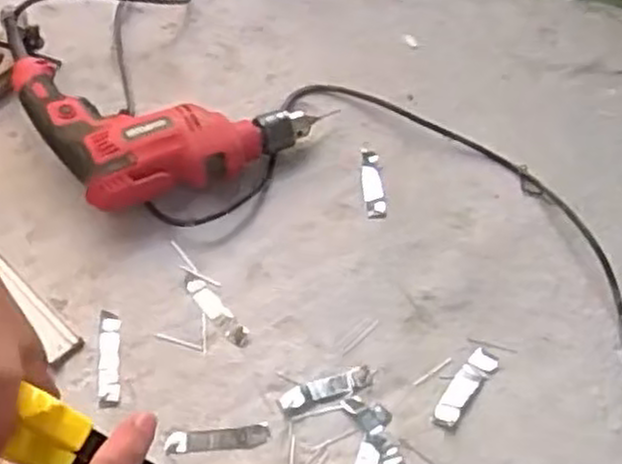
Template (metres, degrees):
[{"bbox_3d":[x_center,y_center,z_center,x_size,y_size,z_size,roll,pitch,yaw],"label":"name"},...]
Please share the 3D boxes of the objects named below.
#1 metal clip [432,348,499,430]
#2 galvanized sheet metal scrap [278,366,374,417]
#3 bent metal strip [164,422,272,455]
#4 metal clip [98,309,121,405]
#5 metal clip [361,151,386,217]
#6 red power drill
[{"bbox_3d":[0.131,0.133,0.652,0.024,0.006,0.082,34,62,20],"label":"metal clip"},{"bbox_3d":[0.015,0.135,0.651,0.083,0.004,0.023,-17,58,-11],"label":"galvanized sheet metal scrap"},{"bbox_3d":[-0.076,0.170,0.626,0.085,0.004,0.018,-5,57,-4],"label":"bent metal strip"},{"bbox_3d":[-0.175,0.109,0.663,0.019,0.005,0.090,-7,57,-5],"label":"metal clip"},{"bbox_3d":[0.062,-0.049,0.781,0.019,0.006,0.085,-4,57,-3],"label":"metal clip"},{"bbox_3d":[-0.148,-0.129,0.786,0.253,0.067,0.206,-26,59,-19],"label":"red power drill"}]

